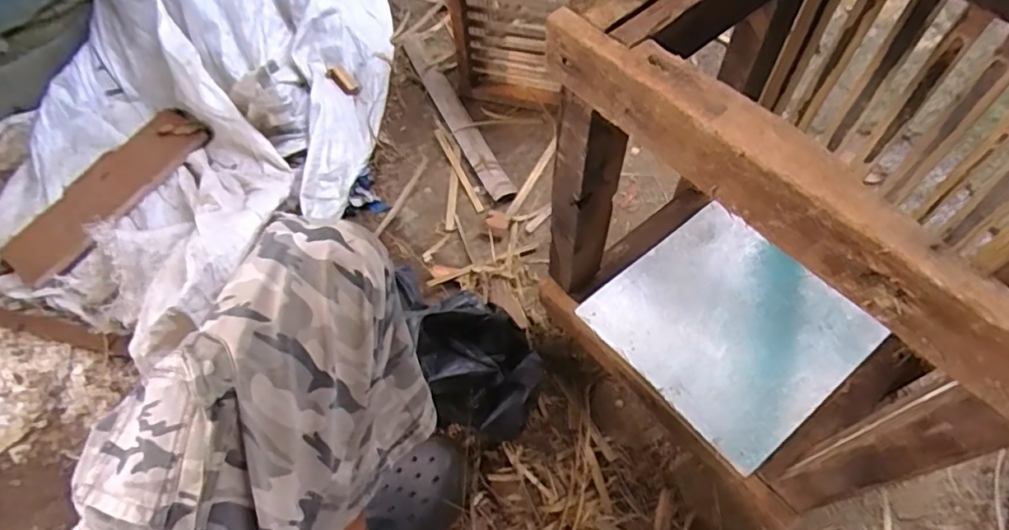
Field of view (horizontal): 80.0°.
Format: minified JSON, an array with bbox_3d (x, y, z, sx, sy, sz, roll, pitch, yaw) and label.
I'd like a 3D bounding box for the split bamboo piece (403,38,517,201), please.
[{"bbox_3d":[-0.094,-0.290,1.150,0.054,0.030,0.477,-23,60,-10],"label":"split bamboo piece"}]

